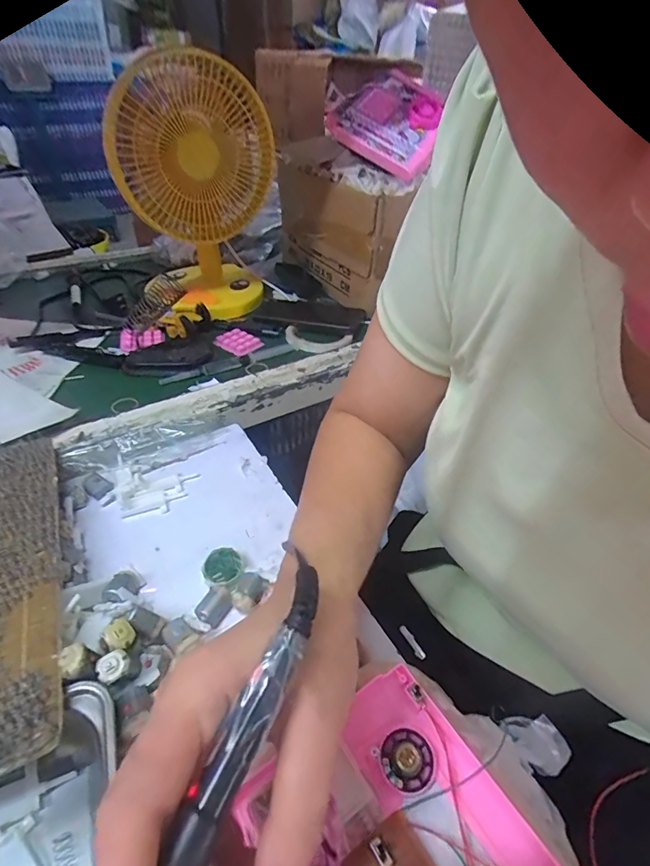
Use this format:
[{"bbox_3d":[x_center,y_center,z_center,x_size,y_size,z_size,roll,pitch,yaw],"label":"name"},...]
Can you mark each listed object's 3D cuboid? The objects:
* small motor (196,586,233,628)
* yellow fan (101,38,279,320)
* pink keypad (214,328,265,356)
[{"bbox_3d":[-0.084,0.132,0.343,0.018,0.015,0.027,19,43,18],"label":"small motor"},{"bbox_3d":[-0.172,-0.344,0.659,0.181,0.302,0.207,-1,40,-4],"label":"yellow fan"},{"bbox_3d":[-0.127,-0.135,0.657,0.066,0.004,0.049,30,47,28],"label":"pink keypad"}]

